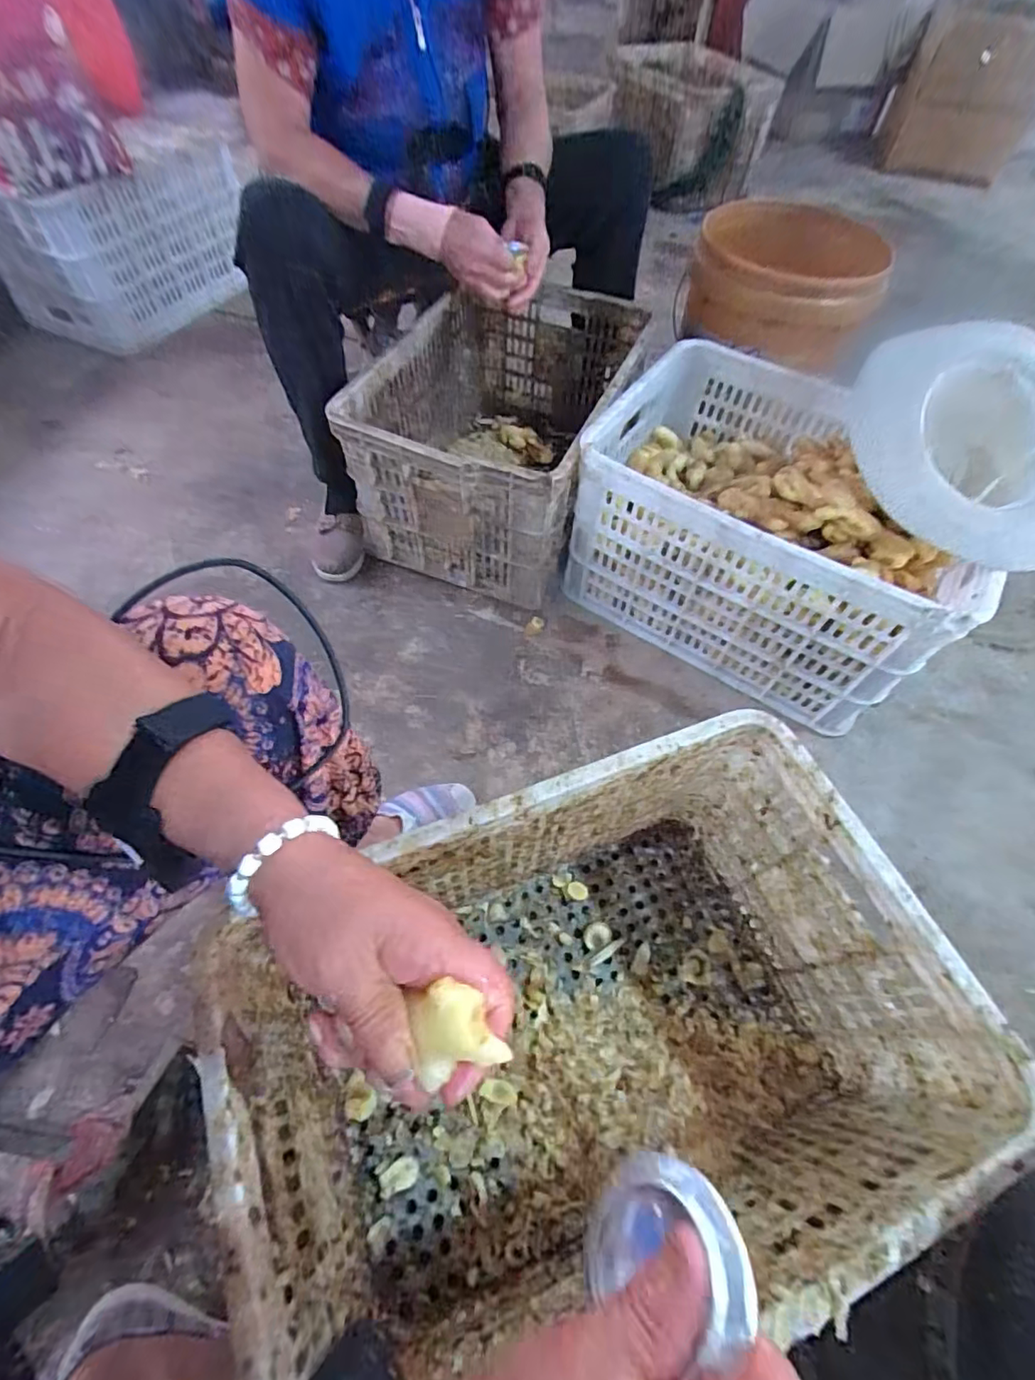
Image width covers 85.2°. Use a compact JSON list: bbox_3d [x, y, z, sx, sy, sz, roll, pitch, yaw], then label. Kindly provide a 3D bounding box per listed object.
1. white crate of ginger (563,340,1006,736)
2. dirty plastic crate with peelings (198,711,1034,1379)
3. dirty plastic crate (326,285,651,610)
[{"bbox_3d":[0.382,-0.247,0.877,0.502,0.284,0.385,29,60,16],"label":"white crate of ginger"},{"bbox_3d":[0.061,0.305,0.509,0.519,0.279,0.348,-18,59,-14],"label":"dirty plastic crate with peelings"},{"bbox_3d":[-0.018,-0.448,0.994,0.359,0.279,0.545,20,58,10],"label":"dirty plastic crate"}]

